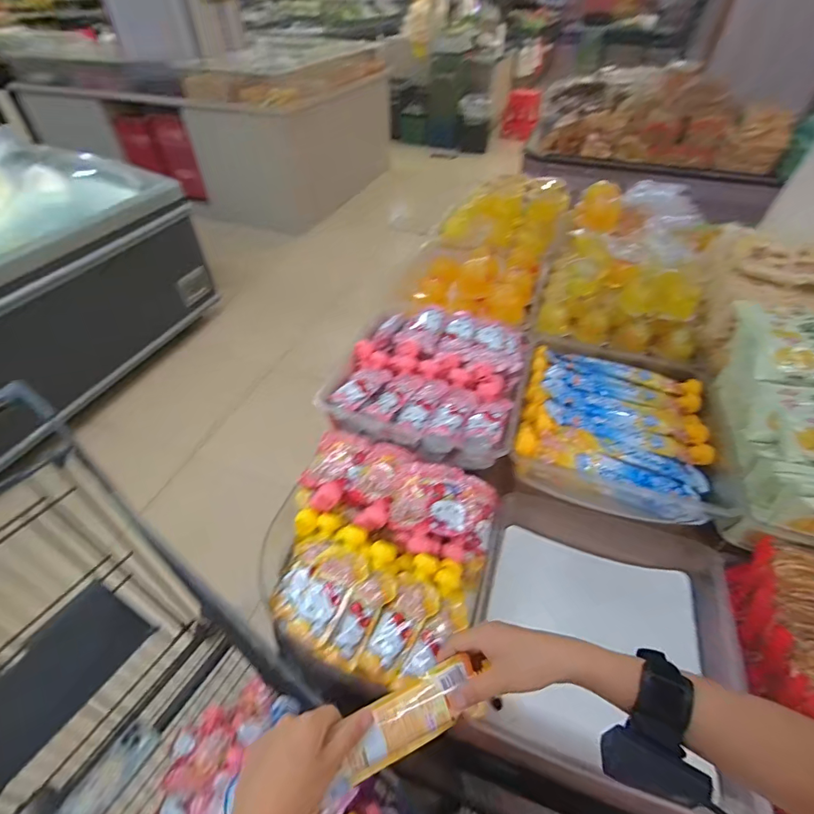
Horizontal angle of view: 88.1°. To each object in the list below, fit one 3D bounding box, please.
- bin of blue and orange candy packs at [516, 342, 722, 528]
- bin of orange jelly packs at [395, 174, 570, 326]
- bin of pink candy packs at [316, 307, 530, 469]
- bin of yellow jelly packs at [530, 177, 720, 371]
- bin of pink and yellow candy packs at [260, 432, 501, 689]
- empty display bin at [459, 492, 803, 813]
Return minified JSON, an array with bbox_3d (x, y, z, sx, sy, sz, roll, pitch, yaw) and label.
[{"bbox_3d":[0.328,0.021,0.663,0.283,0.087,0.279,14,47,13],"label":"bin of blue and orange candy packs"},{"bbox_3d":[0.189,-0.380,0.988,0.280,0.153,0.506,17,48,15],"label":"bin of orange jelly packs"},{"bbox_3d":[0.040,-0.051,0.707,0.291,0.090,0.279,16,48,14],"label":"bin of pink candy packs"},{"bbox_3d":[0.440,-0.294,0.833,0.290,0.161,0.427,15,48,14],"label":"bin of yellow jelly packs"},{"bbox_3d":[-0.046,0.192,0.572,0.299,0.104,0.278,15,48,13],"label":"bin of pink and yellow candy packs"},{"bbox_3d":[0.251,0.290,0.550,0.304,0.104,0.318,14,47,12],"label":"empty display bin"}]

